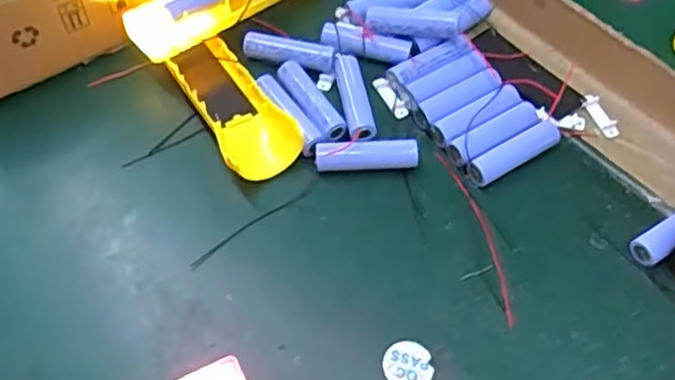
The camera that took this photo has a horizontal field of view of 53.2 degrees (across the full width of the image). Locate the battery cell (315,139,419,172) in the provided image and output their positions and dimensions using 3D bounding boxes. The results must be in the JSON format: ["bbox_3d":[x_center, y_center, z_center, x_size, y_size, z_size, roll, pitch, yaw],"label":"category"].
[{"bbox_3d":[0.019,-0.022,0.432,0.065,0.019,0.017,-1,56,-3],"label":"battery cell"}]

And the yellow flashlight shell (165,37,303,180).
[{"bbox_3d":[-0.073,-0.062,0.453,0.050,0.026,0.124,-25,61,-18],"label":"yellow flashlight shell"}]

